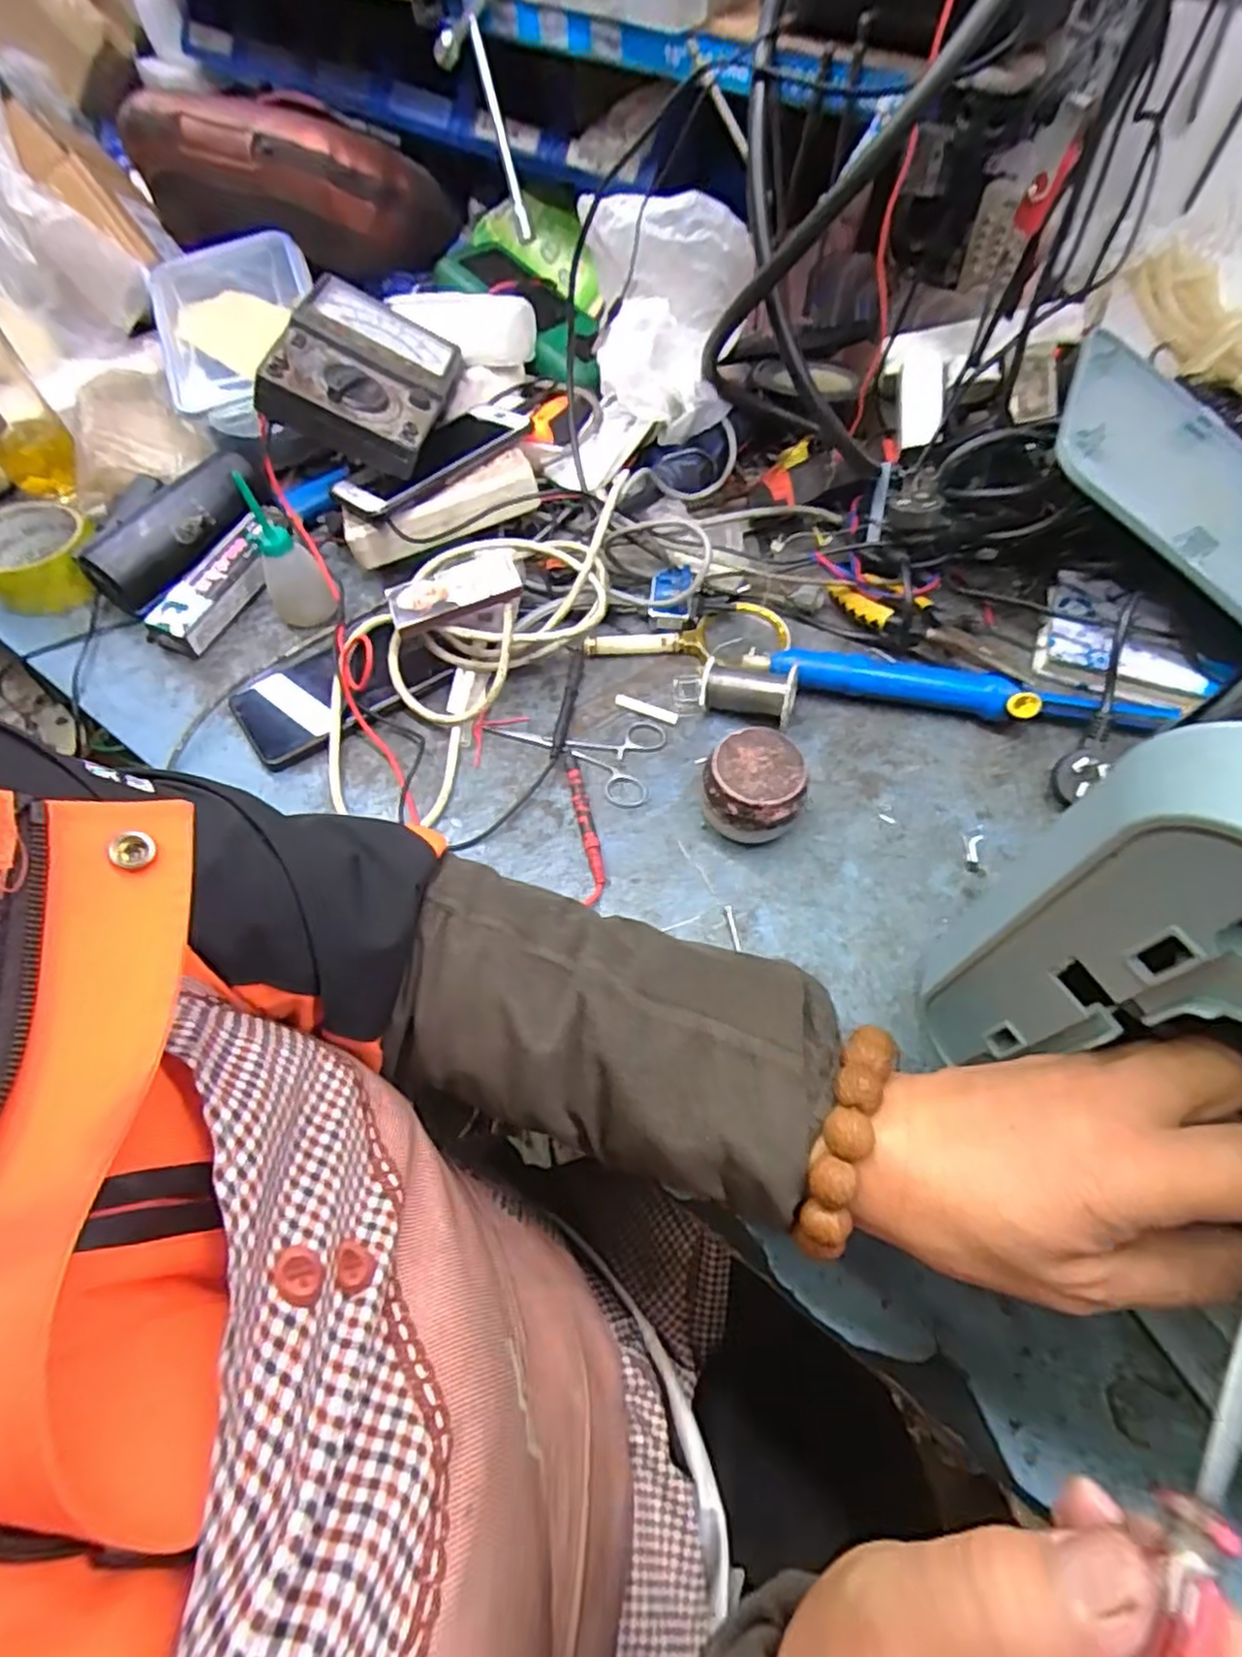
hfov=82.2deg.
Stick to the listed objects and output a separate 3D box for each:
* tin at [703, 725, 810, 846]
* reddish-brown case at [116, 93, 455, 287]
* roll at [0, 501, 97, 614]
[{"bbox_3d":[0.080,-0.022,0.443,0.059,0.055,0.056,6,60,4],"label":"tin"},{"bbox_3d":[-0.307,-0.590,0.651,0.249,0.110,0.127,24,63,14],"label":"reddish-brown case"},{"bbox_3d":[-0.453,-0.213,0.554,0.090,0.046,0.082,0,60,0],"label":"roll"}]

